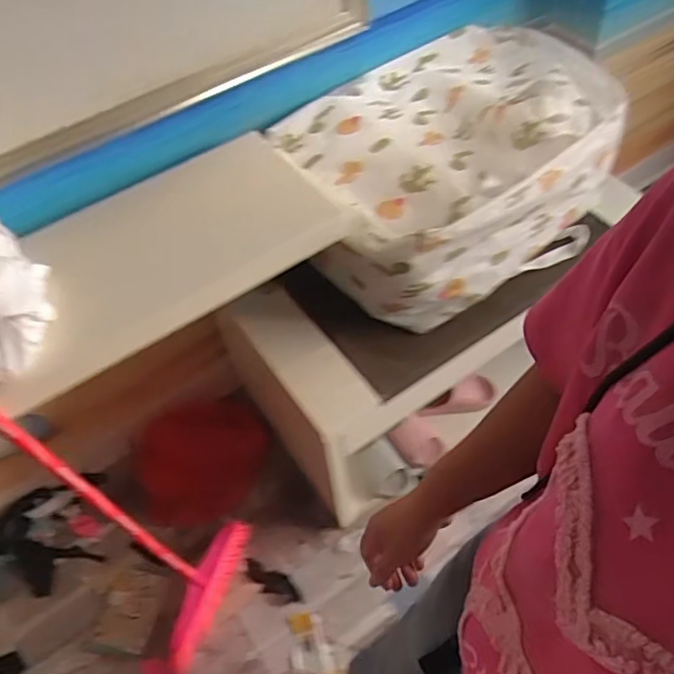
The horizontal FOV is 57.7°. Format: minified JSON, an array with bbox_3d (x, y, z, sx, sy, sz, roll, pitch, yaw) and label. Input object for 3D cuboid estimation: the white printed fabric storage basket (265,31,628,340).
[{"bbox_3d":[0.234,-0.345,1.240,0.625,0.273,0.476,-29,55,-16],"label":"white printed fabric storage basket"}]

